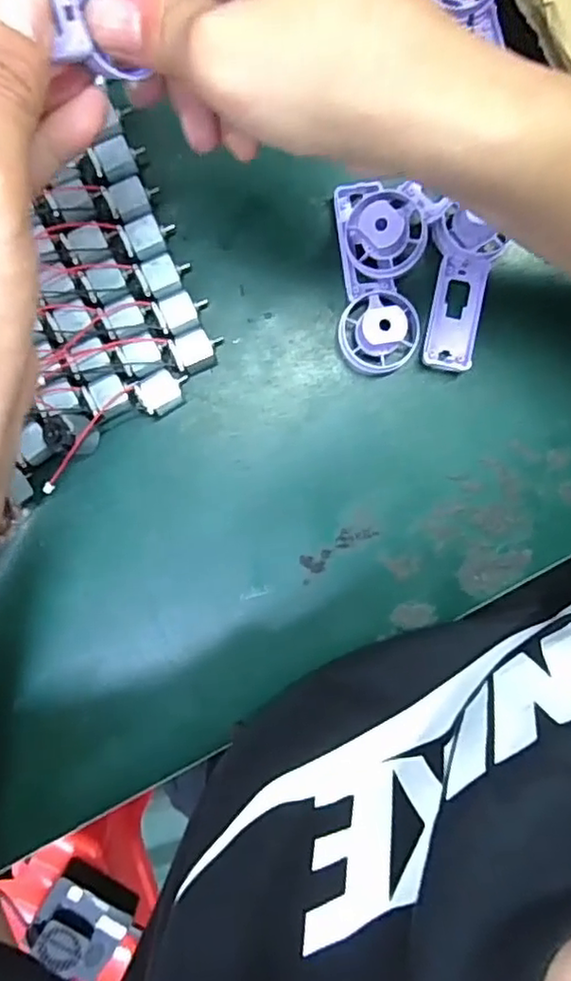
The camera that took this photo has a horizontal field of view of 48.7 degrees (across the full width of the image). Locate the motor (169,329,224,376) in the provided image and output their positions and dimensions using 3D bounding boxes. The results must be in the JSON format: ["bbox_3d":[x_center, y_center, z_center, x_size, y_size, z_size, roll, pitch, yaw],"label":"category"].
[{"bbox_3d":[-0.044,-0.070,0.320,0.025,0.013,0.018,-21,92,0],"label":"motor"}]

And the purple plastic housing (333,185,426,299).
[{"bbox_3d":[0.048,-0.127,0.315,0.039,0.021,0.053,-9,92,-1],"label":"purple plastic housing"}]

